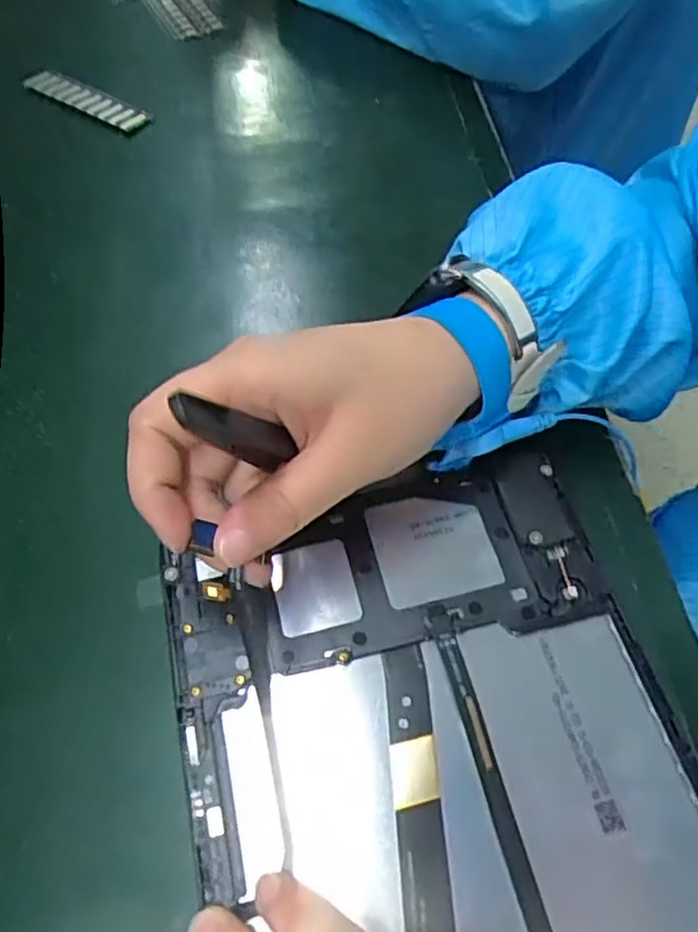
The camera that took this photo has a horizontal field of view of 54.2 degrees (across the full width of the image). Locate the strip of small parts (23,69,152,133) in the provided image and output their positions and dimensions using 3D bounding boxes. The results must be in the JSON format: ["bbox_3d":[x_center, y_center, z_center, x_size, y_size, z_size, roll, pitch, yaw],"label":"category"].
[{"bbox_3d":[-0.170,-0.238,0.444,0.110,0.009,0.020,28,63,19],"label":"strip of small parts"}]

